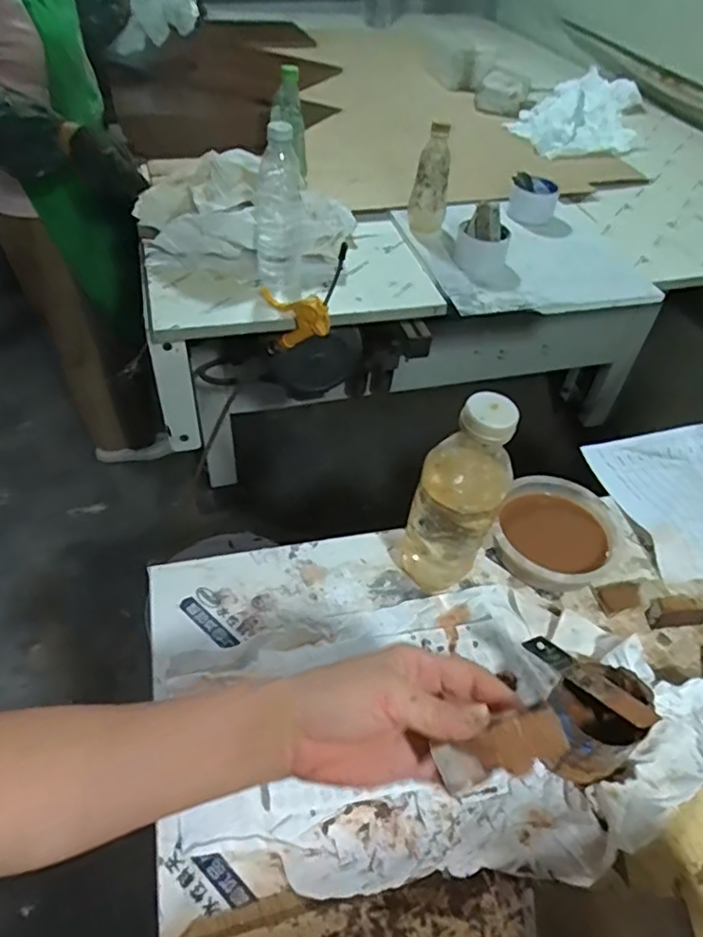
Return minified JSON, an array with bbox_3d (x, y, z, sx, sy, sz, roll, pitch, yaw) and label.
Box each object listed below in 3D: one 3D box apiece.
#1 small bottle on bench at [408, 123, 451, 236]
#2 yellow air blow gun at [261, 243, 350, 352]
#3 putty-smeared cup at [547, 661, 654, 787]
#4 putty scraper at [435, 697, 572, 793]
[{"bbox_3d":[0.132,-0.473,1.023,0.057,0.171,0.051,11,47,7],"label":"small bottle on bench"},{"bbox_3d":[-0.072,-0.224,0.848,0.026,0.228,0.099,-41,103,-33],"label":"yellow air blow gun"},{"bbox_3d":[0.184,0.194,0.463,0.063,0.074,0.066,2,47,-2],"label":"putty-smeared cup"},{"bbox_3d":[0.080,0.151,0.329,0.069,0.033,0.006,-21,3,10],"label":"putty scraper"}]

